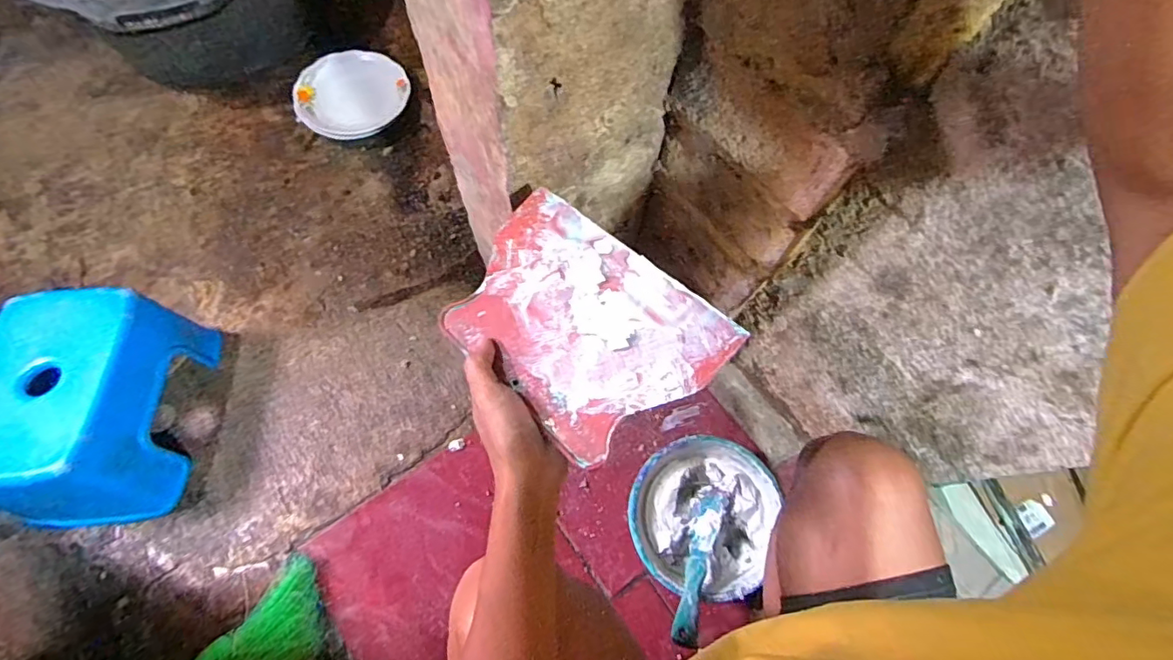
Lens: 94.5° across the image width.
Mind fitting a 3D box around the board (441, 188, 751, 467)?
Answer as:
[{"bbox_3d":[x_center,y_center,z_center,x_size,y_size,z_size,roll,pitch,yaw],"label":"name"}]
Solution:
[{"bbox_3d":[-0.010,-0.008,0.403,0.205,0.009,0.138,40,84,25],"label":"board"}]

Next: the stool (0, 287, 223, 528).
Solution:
[{"bbox_3d":[-0.650,0.098,0.708,0.193,0.147,0.283,-3,68,-2],"label":"stool"}]

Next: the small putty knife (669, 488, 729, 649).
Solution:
[{"bbox_3d":[0.142,0.293,0.685,0.033,0.017,0.193,21,51,7],"label":"small putty knife"}]

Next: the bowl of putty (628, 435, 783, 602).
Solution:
[{"bbox_3d":[0.156,0.246,0.732,0.197,0.075,0.194,11,68,3],"label":"bowl of putty"}]

